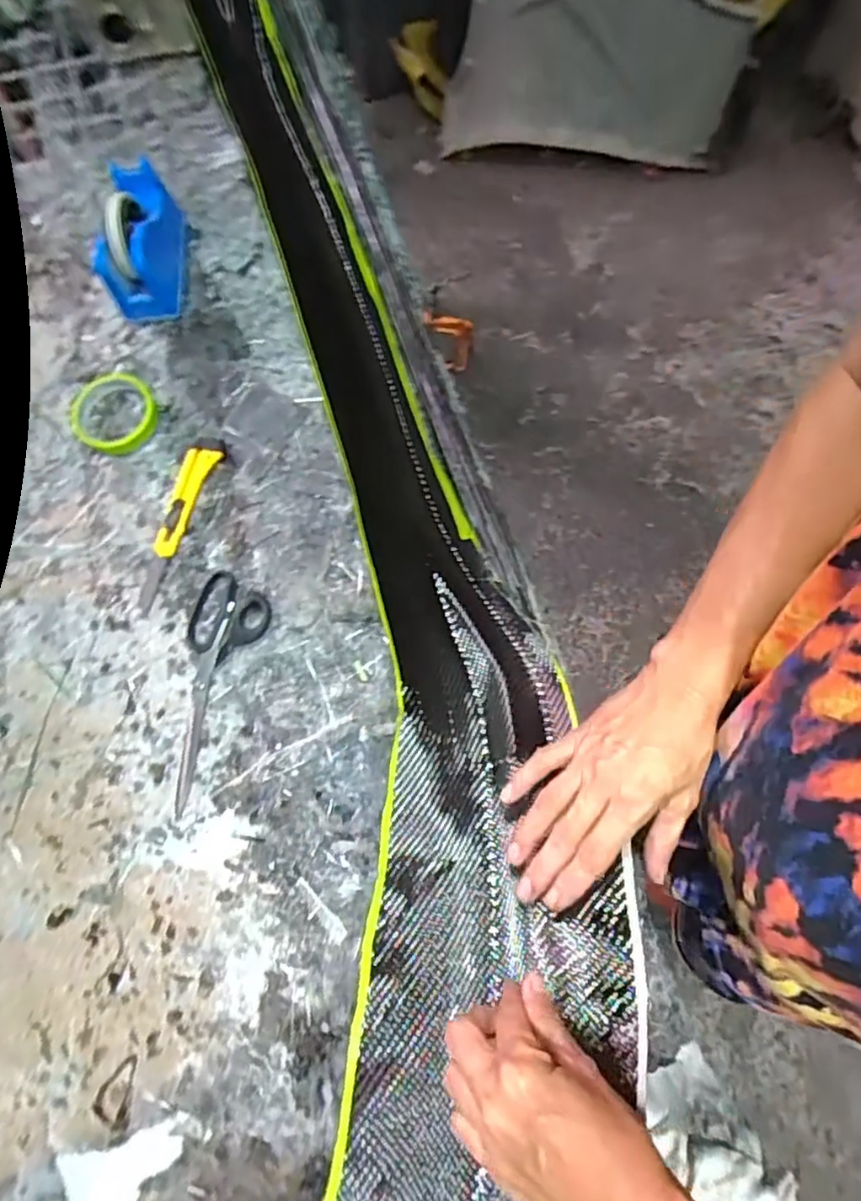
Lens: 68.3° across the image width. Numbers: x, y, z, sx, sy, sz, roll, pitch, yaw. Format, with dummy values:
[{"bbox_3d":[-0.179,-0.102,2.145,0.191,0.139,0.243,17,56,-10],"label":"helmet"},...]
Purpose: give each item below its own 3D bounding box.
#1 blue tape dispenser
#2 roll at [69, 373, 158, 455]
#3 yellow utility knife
[{"bbox_3d":[-0.345,-0.431,0.755,0.078,0.103,0.163,-2,72,-2],"label":"blue tape dispenser"},{"bbox_3d":[-0.366,-0.219,0.730,0.095,0.024,0.100,0,72,-1],"label":"roll"},{"bbox_3d":[-0.282,-0.088,0.699,0.036,0.014,0.207,17,73,4],"label":"yellow utility knife"}]

